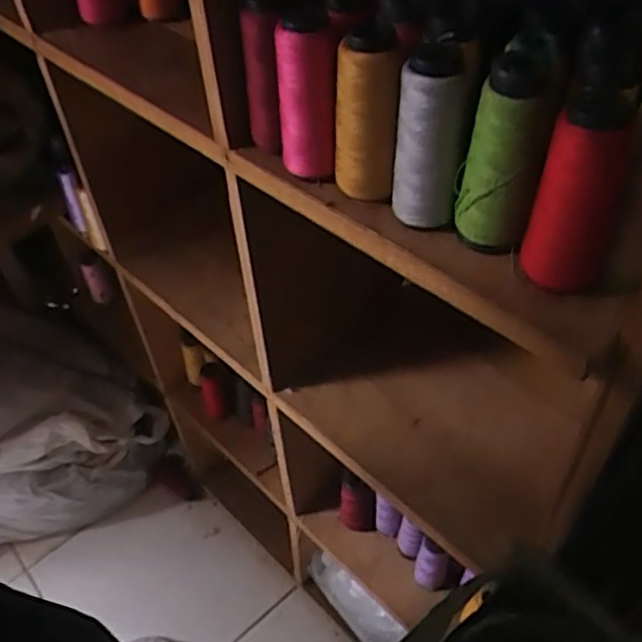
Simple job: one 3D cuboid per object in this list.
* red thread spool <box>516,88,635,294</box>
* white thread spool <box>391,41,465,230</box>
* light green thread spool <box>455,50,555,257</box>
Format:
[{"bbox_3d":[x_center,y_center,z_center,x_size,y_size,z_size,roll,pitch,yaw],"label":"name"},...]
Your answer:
[{"bbox_3d":[0.142,-0.070,0.354,0.045,0.105,0.045,16,50,18],"label":"red thread spool"},{"bbox_3d":[0.064,-0.110,0.392,0.039,0.108,0.037,3,47,6],"label":"white thread spool"},{"bbox_3d":[0.104,-0.095,0.372,0.042,0.110,0.035,8,48,11],"label":"light green thread spool"}]

